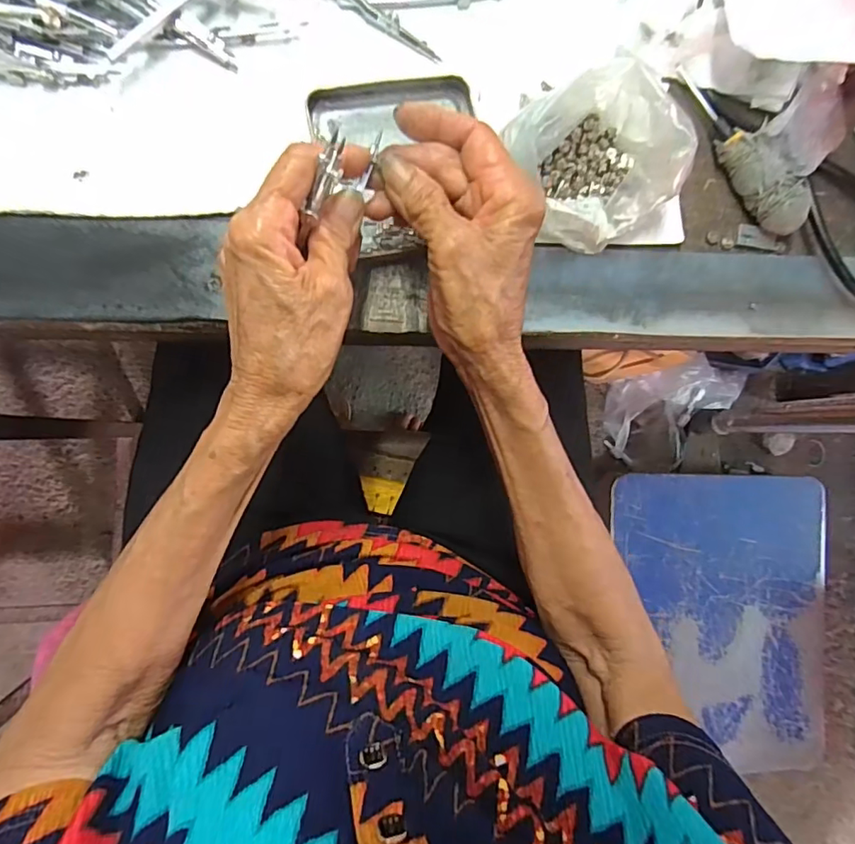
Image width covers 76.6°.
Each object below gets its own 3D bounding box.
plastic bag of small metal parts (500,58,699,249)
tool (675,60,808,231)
[{"bbox_3d":[0.097,-0.146,0.304,0.078,0.054,0.082,-27,92,-9],"label":"plastic bag of small metal parts"},{"bbox_3d":[0.194,-0.169,0.336,0.030,0.024,0.117,-43,95,-8],"label":"tool"}]

